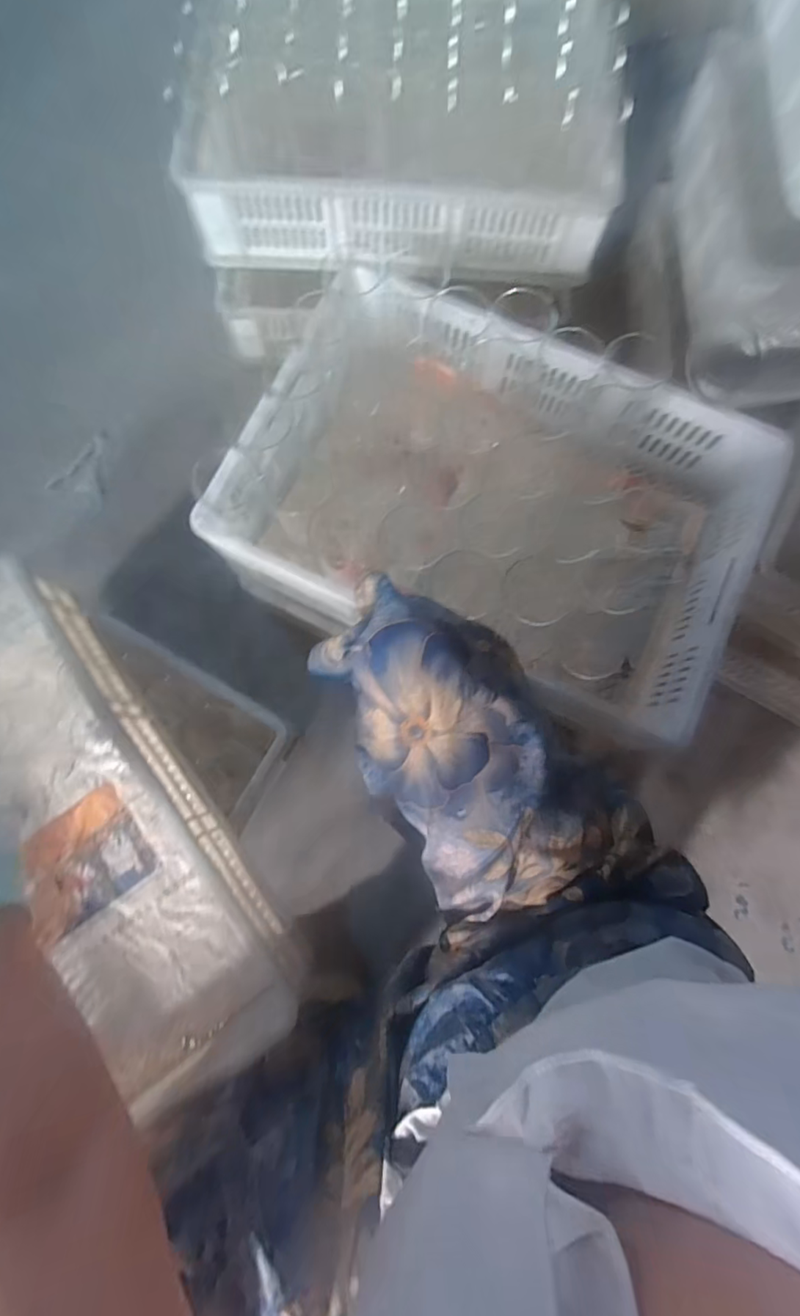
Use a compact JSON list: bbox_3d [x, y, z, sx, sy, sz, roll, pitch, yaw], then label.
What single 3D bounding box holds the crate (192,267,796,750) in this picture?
[{"bbox_3d":[0.118,-0.196,0.627,0.581,0.149,0.383,25,81,4],"label":"crate"}]

